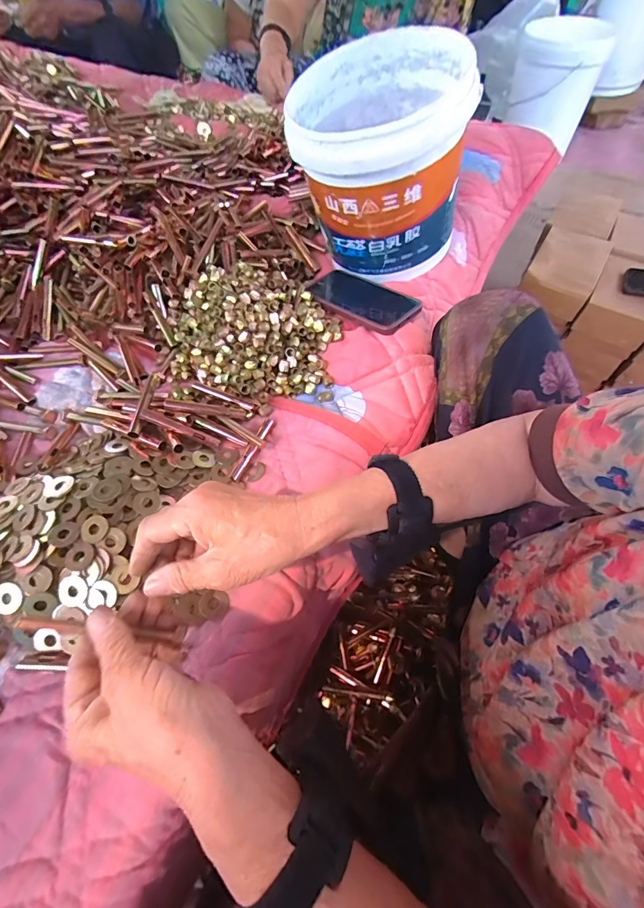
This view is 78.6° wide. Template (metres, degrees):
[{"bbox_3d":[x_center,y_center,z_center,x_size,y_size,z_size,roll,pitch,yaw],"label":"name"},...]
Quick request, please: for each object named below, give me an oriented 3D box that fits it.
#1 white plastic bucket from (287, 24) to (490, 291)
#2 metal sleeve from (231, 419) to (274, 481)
[{"bbox_3d":[0.071,-0.368,0.511,0.200,0.201,0.220,-1,60,2],"label":"white plastic bucket"},{"bbox_3d":[-0.074,-0.007,0.421,0.011,0.008,0.080,21,63,13],"label":"metal sleeve"}]

